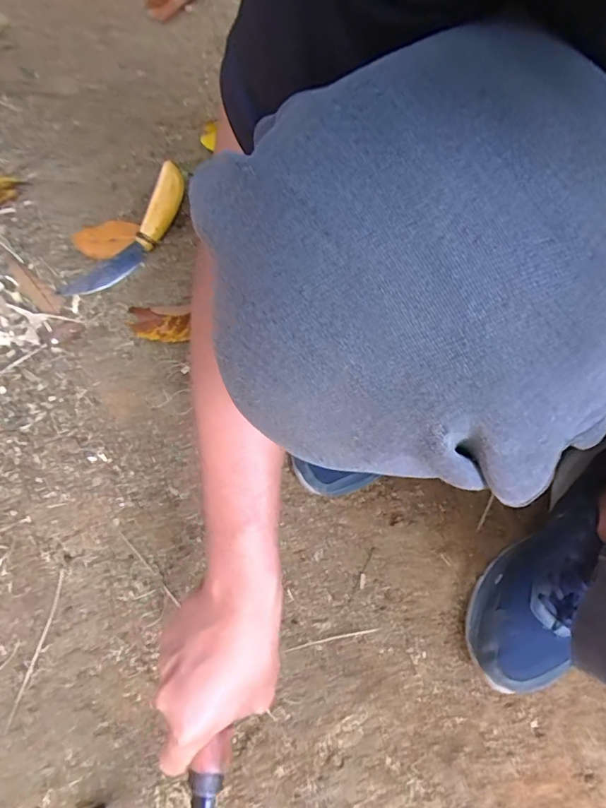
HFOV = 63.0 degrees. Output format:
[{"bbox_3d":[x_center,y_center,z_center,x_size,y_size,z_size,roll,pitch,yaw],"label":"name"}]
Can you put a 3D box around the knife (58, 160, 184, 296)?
[{"bbox_3d":[-0.217,-0.211,0.620,0.046,0.035,0.211,36,75,8],"label":"knife"}]

